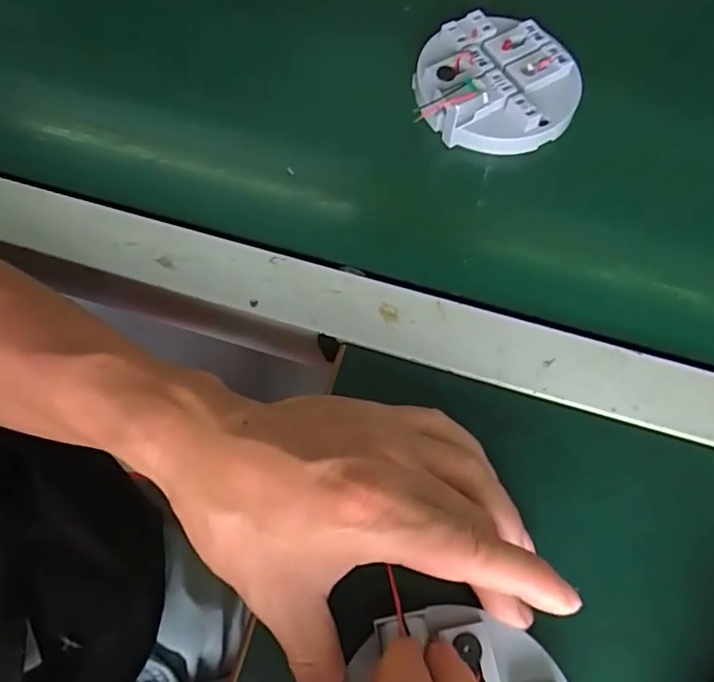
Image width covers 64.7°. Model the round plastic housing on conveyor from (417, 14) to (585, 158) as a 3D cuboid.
[{"bbox_3d":[0.090,-0.166,0.360,0.101,0.025,0.090,13,69,4],"label":"round plastic housing on conveyor"}]

